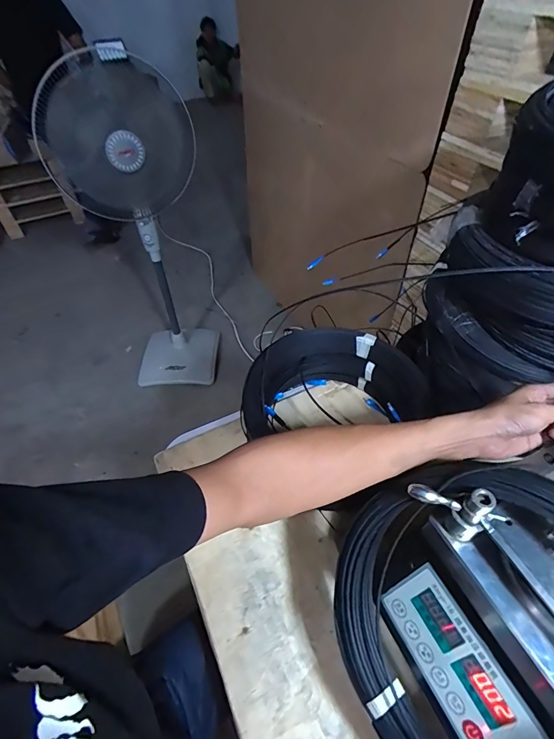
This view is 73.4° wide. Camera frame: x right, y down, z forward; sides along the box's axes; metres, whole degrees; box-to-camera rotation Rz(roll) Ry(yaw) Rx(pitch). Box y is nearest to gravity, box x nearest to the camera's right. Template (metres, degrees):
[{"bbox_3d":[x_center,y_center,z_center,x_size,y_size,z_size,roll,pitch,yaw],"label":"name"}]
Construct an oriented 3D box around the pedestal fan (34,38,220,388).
[{"bbox_3d":[-0.506,-0.467,1.477,0.462,1.209,0.558,-28,53,-21],"label":"pedestal fan"}]

